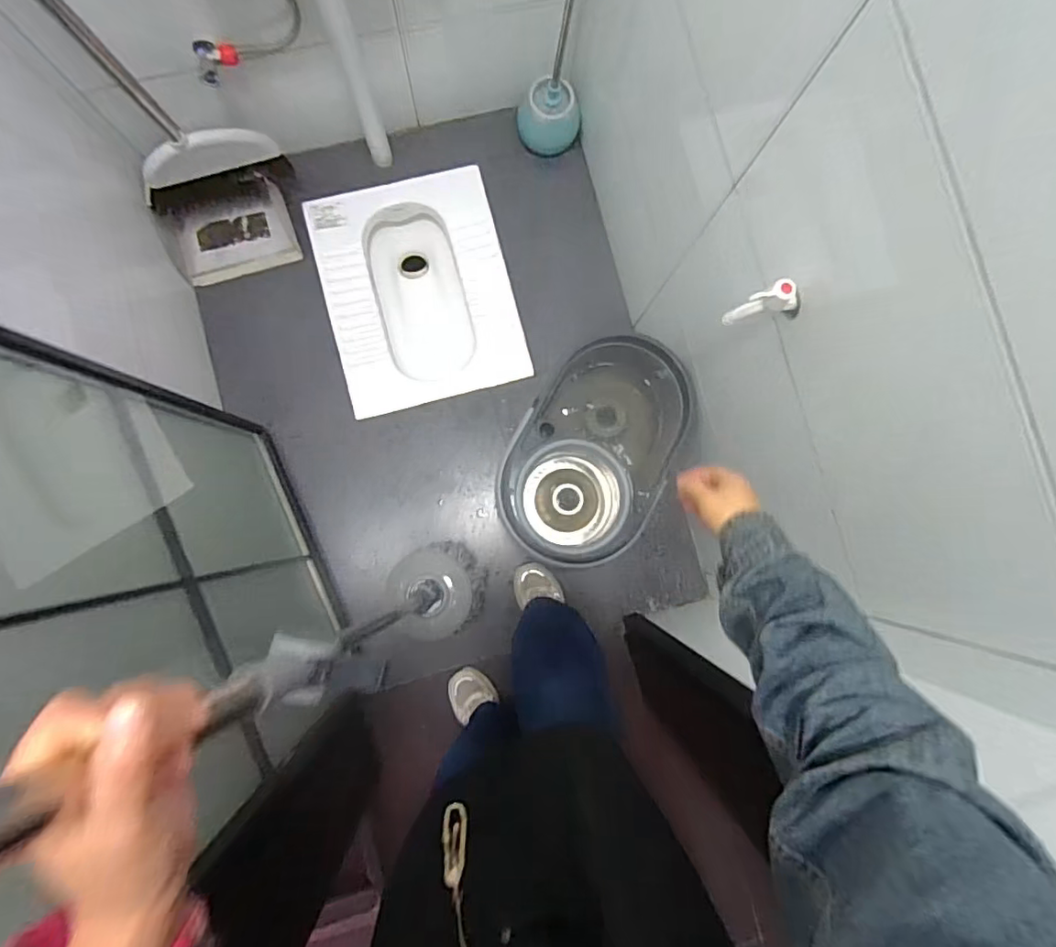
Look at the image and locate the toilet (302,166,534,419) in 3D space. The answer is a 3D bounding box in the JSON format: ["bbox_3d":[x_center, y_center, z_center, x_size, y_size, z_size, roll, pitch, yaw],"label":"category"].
[{"bbox_3d":[-0.264,-0.439,1.418,0.431,0.168,0.539,-15,85,-3],"label":"toilet"}]

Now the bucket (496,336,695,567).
[{"bbox_3d":[0.132,-0.041,1.138,0.293,0.251,0.463,35,84,2],"label":"bucket"}]

